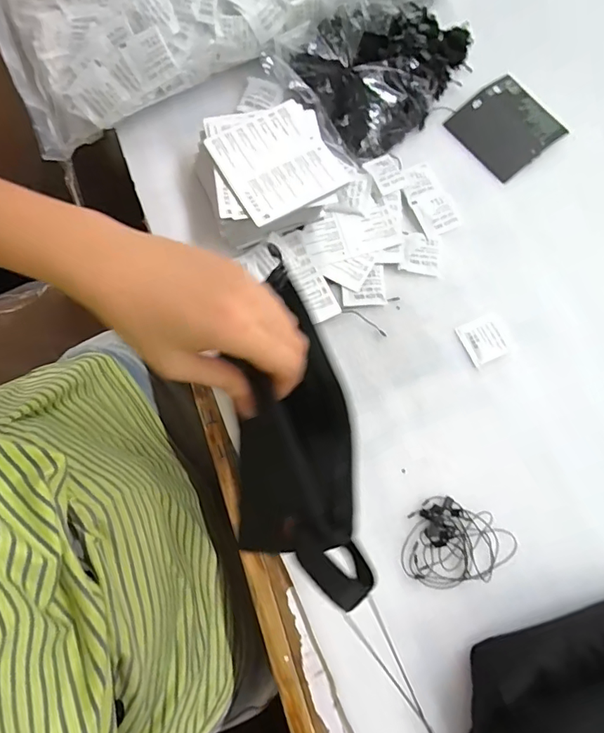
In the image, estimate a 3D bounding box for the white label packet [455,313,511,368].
[{"bbox_3d":[0.166,-0.024,0.424,0.041,0.009,0.039,-23,79,-6],"label":"white label packet"}]

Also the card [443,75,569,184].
[{"bbox_3d":[0.208,-0.244,0.472,0.097,0.007,0.088,-38,81,-9],"label":"card"}]

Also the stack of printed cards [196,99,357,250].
[{"bbox_3d":[-0.022,-0.177,0.425,0.132,0.046,0.117,-20,78,-6],"label":"stack of printed cards"}]

